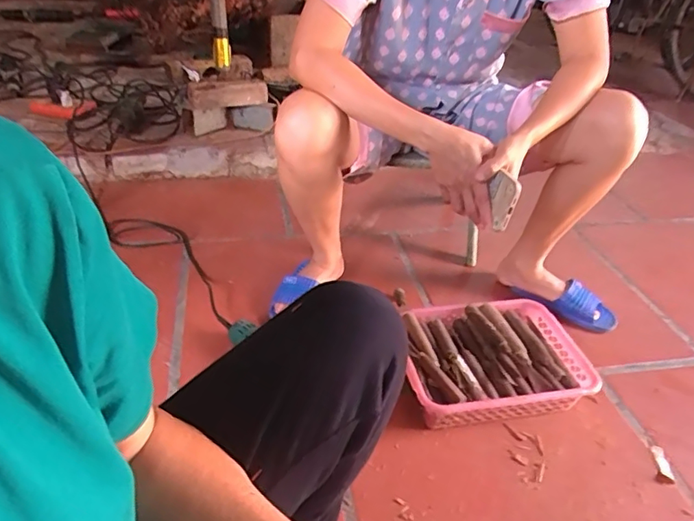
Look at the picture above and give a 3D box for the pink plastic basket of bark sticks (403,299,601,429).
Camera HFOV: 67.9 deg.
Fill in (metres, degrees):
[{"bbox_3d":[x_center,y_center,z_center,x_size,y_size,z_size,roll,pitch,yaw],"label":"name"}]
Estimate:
[{"bbox_3d":[0.253,0.179,0.921,0.310,0.090,0.252,1,35,-7],"label":"pink plastic basket of bark sticks"}]

